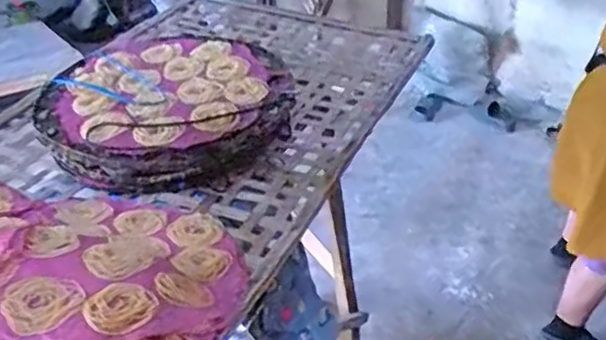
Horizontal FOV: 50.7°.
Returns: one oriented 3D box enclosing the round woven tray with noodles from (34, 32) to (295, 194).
[{"bbox_3d":[-0.214,-0.131,1.082,0.386,0.087,0.447,2,34,1],"label":"round woven tray with noodles"}]

